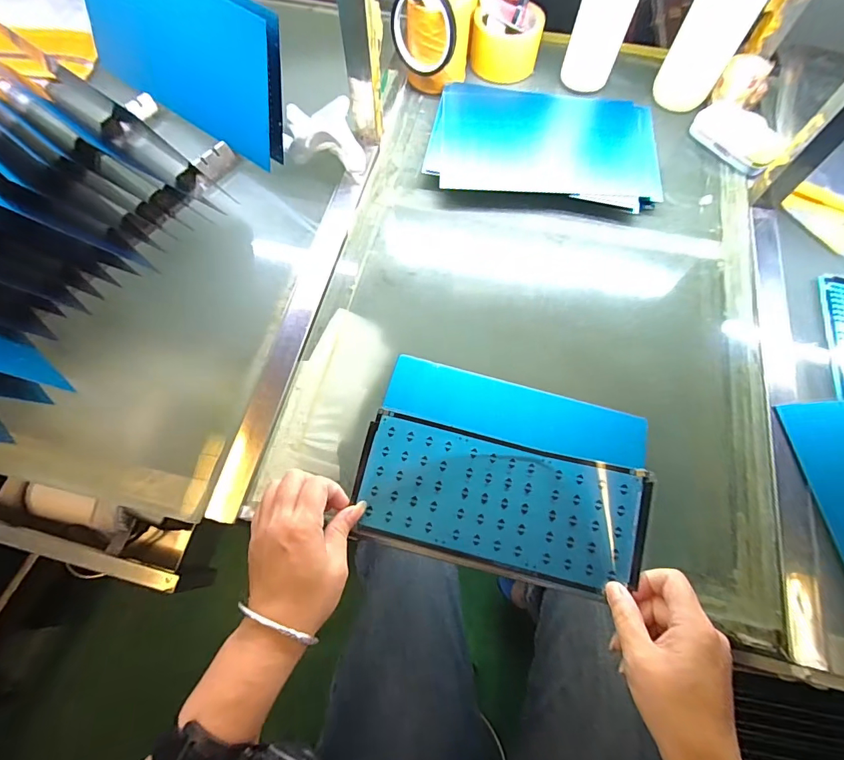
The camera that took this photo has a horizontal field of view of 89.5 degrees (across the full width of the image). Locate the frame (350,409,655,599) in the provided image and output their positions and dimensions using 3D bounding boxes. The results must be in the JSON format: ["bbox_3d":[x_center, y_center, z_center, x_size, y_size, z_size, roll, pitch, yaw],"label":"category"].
[{"bbox_3d":[0.067,0.104,0.373,0.241,0.037,0.113,13,70,5],"label":"frame"}]

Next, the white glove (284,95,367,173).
[{"bbox_3d":[-0.117,-0.296,0.516,0.098,0.053,0.055,12,68,4],"label":"white glove"}]

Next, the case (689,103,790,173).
[{"bbox_3d":[0.396,-0.307,0.539,0.049,0.041,0.111,-26,72,-10],"label":"case"}]

